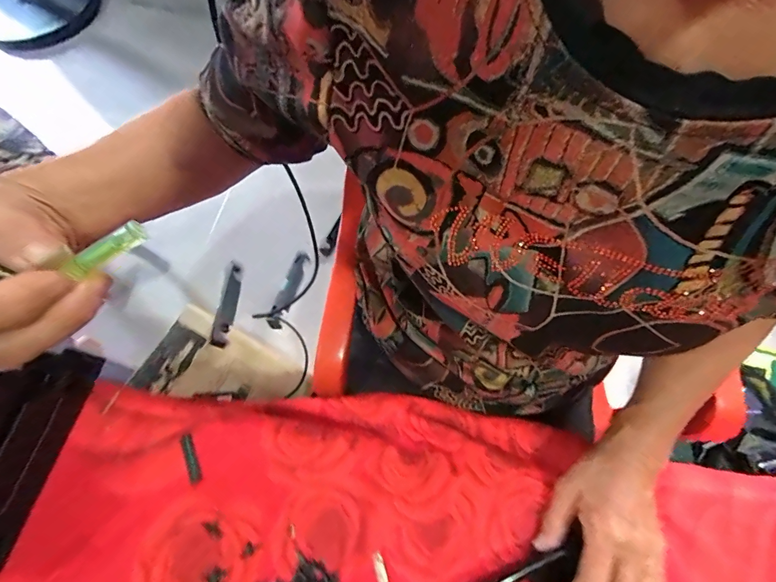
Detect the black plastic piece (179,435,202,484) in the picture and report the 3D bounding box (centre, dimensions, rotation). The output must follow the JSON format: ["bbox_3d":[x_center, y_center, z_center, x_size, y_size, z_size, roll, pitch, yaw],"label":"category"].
[{"bbox_3d":[-0.189,0.160,0.345,0.012,0.004,0.044,-25,70,-8],"label":"black plastic piece"}]

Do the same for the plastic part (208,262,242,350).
[{"bbox_3d":[-0.317,0.027,0.716,0.033,0.018,0.193,-4,55,0],"label":"plastic part"}]

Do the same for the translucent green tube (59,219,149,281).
[{"bbox_3d":[-0.121,-0.018,0.156,0.033,0.006,0.007,-37,73,-15],"label":"translucent green tube"}]

